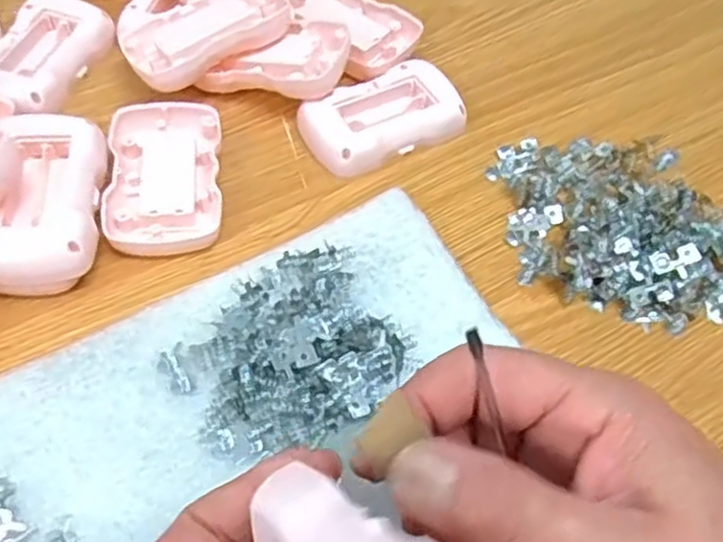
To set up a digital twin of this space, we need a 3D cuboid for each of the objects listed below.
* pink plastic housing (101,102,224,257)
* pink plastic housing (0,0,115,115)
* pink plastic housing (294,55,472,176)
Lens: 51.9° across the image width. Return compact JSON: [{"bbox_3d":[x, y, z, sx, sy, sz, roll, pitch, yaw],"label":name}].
[{"bbox_3d":[-0.098,-0.048,0.371,0.054,0.018,0.084,-4,56,-7],"label":"pink plastic housing"},{"bbox_3d":[-0.178,-0.117,0.413,0.050,0.024,0.083,18,57,8],"label":"pink plastic housing"},{"bbox_3d":[0.012,-0.083,0.402,0.082,0.020,0.047,-26,62,-20],"label":"pink plastic housing"}]

